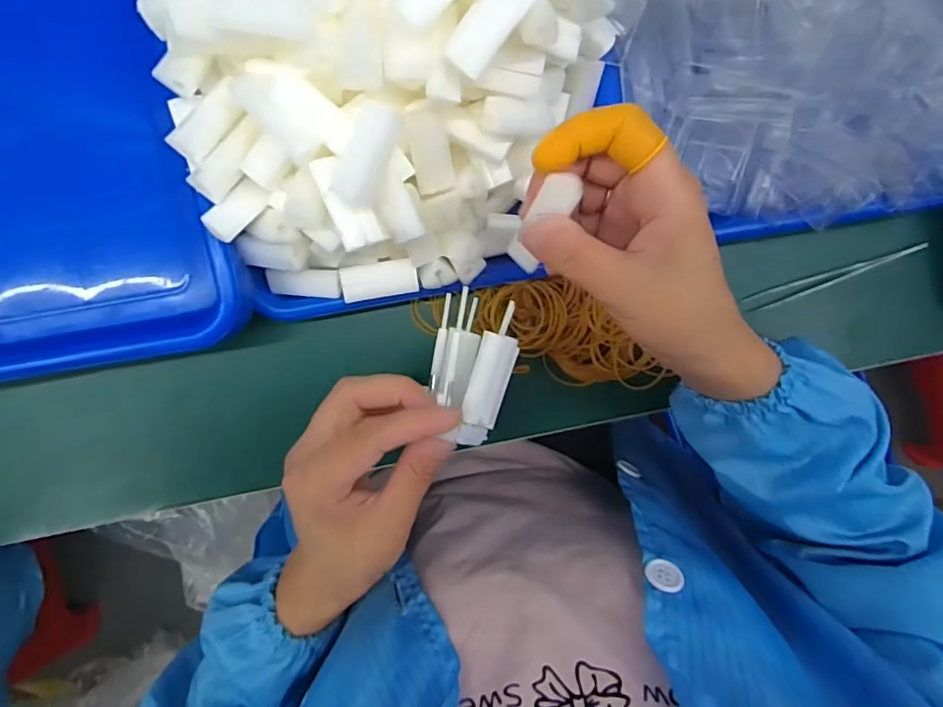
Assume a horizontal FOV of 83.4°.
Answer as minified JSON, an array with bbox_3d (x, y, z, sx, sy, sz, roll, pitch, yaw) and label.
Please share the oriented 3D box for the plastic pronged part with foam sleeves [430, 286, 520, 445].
[{"bbox_3d":[0.000,0.008,0.262,0.040,0.017,0.071,13,94,-5],"label":"plastic pronged part with foam sleeves"}]

